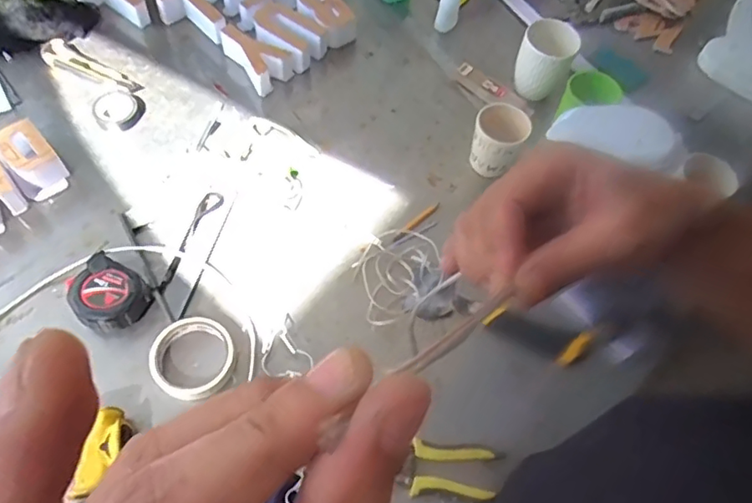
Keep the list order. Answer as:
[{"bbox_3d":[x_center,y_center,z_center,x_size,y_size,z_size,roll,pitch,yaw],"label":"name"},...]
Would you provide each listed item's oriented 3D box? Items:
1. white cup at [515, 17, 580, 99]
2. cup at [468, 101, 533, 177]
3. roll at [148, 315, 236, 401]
[{"bbox_3d":[0.254,-0.291,0.859,0.080,0.089,0.090,28,63,9],"label":"white cup"},{"bbox_3d":[0.169,-0.155,0.789,0.071,0.076,0.073,3,62,-5],"label":"cup"},{"bbox_3d":[-0.208,0.121,0.645,0.094,0.023,0.092,2,58,-3],"label":"roll"}]

